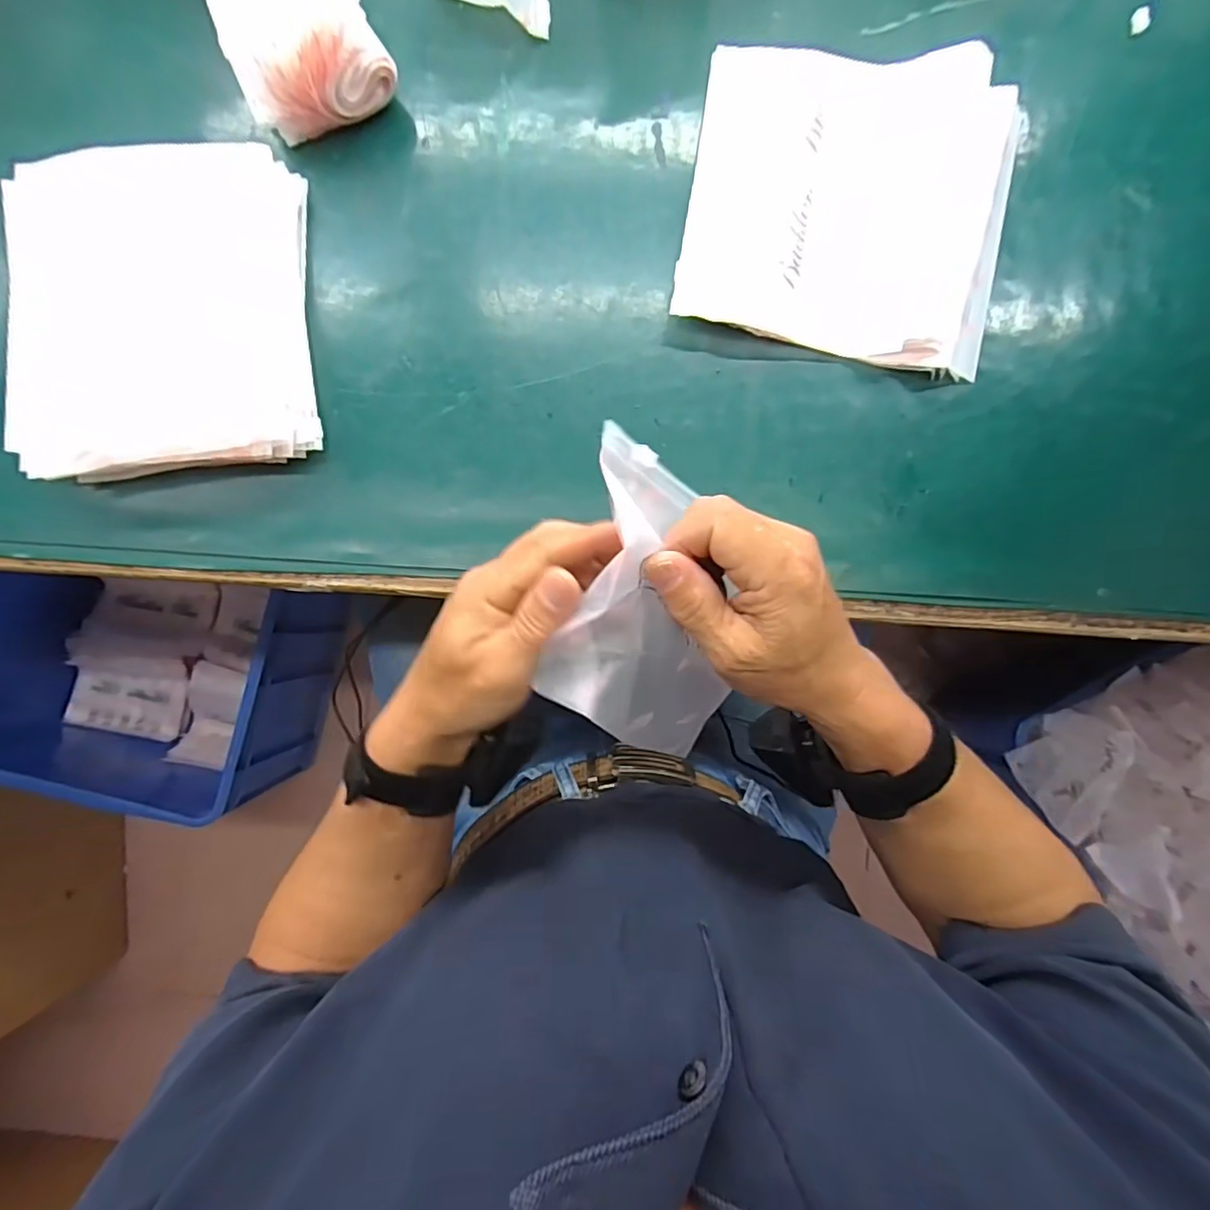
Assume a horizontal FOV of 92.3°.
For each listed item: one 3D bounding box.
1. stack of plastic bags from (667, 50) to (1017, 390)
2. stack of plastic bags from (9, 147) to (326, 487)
[{"bbox_3d":[0.160,-0.264,0.380,0.202,0.020,0.196,10,86,0],"label":"stack of plastic bags"},{"bbox_3d":[-0.276,-0.186,0.363,0.169,0.033,0.209,-6,86,-1],"label":"stack of plastic bags"}]

